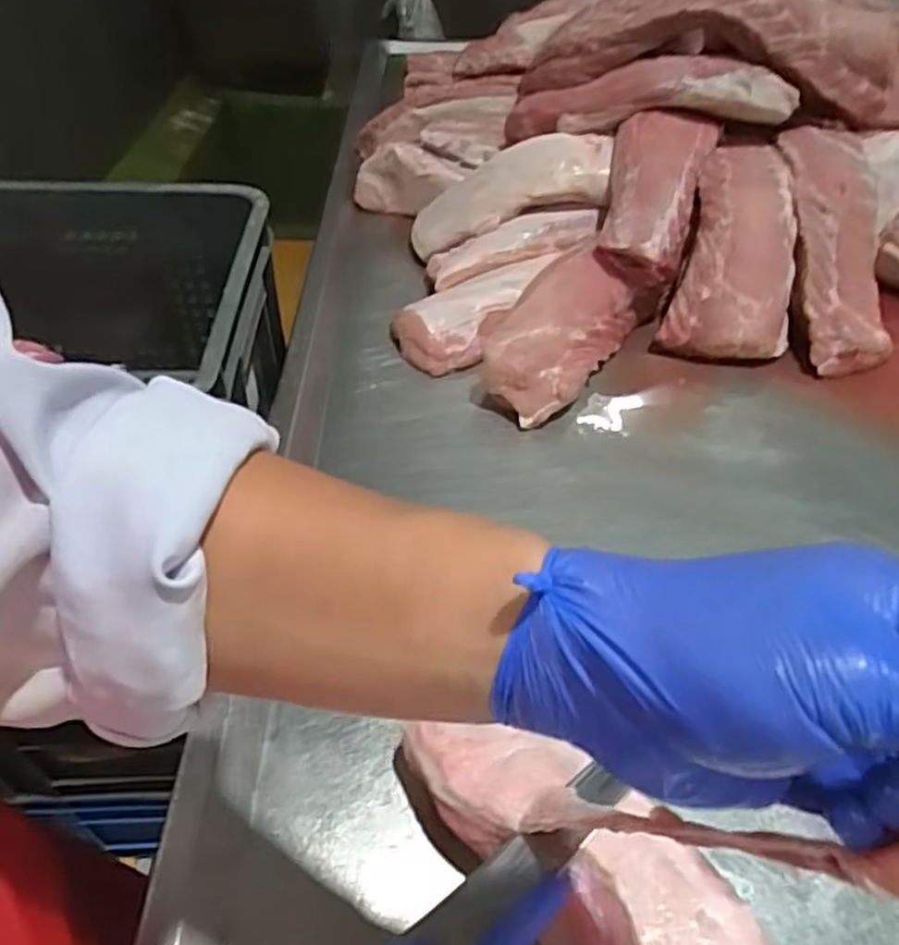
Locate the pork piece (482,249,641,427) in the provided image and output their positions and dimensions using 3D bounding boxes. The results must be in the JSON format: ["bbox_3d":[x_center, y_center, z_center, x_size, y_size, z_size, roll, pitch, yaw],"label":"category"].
[{"bbox_3d":[0.130,-0.165,0.862,0.110,0.074,0.257,24,50,20],"label":"pork piece"}]

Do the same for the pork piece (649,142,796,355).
[{"bbox_3d":[0.364,-0.302,0.924,0.147,0.075,0.343,12,70,12],"label":"pork piece"}]

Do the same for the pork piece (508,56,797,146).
[{"bbox_3d":[0.268,-0.487,0.975,0.377,0.095,0.069,4,46,3],"label":"pork piece"}]

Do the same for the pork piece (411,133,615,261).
[{"bbox_3d":[0.079,-0.379,1.003,0.286,0.071,0.115,-17,42,16],"label":"pork piece"}]

